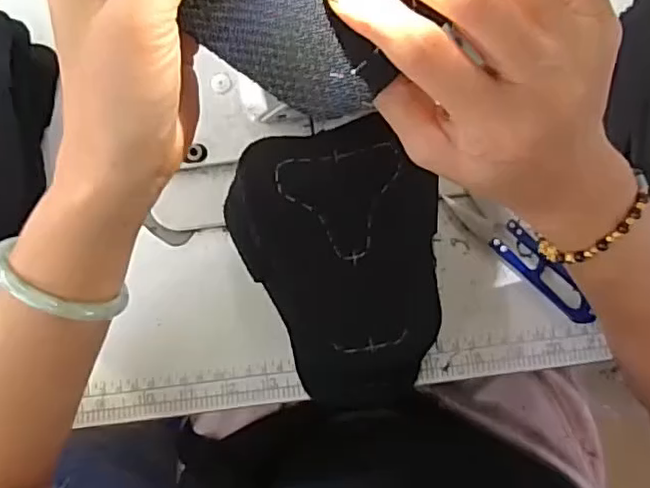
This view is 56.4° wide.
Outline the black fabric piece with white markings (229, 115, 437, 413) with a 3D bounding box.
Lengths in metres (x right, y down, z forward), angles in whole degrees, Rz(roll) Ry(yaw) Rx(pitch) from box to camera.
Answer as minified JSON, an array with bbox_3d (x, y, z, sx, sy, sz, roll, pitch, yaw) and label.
[{"bbox_3d":[0.011,0.017,0.352,0.114,0.023,0.163,-11,101,7],"label":"black fabric piece with white markings"}]

